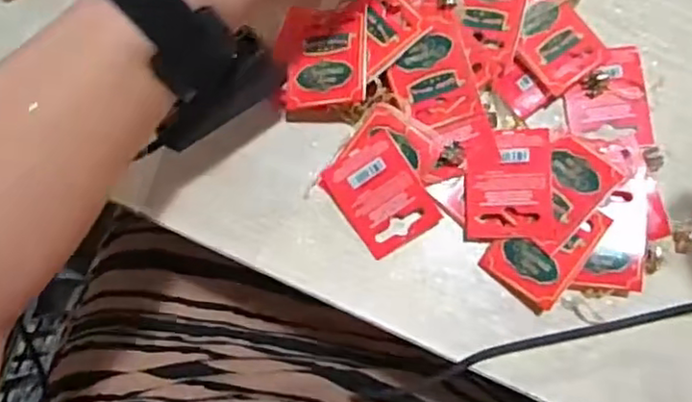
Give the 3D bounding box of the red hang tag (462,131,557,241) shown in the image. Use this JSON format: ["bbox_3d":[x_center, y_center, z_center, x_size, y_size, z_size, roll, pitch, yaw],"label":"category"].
[{"bbox_3d":[0.088,-0.009,0.362,0.046,0.006,0.060,-1,88,14],"label":"red hang tag"}]

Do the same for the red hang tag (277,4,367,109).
[{"bbox_3d":[-0.013,-0.082,0.373,0.050,0.006,0.059,-4,73,15],"label":"red hang tag"}]

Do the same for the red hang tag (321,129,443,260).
[{"bbox_3d":[0.020,-0.003,0.371,0.046,0.005,0.058,-35,90,9],"label":"red hang tag"}]

